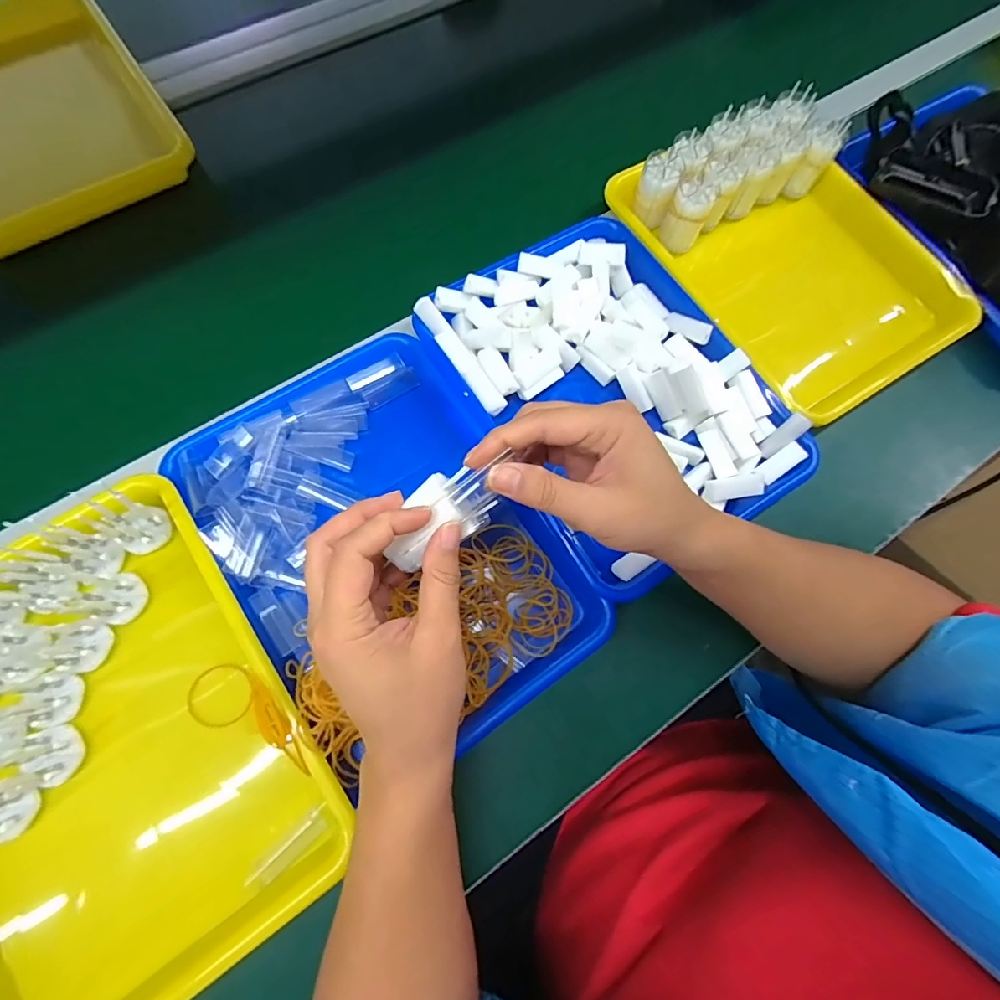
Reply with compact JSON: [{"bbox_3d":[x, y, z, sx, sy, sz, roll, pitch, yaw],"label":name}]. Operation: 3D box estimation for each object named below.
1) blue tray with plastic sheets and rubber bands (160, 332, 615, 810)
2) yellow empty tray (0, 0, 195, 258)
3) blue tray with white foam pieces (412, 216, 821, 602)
[{"bbox_3d":[-0.088,0.034,0.385,0.237,0.039,0.325,-34,77,-12],"label":"blue tray with plastic sheets and rubber bands"},{"bbox_3d":[-0.520,-0.431,0.510,0.250,0.038,0.340,-34,77,-12],"label":"yellow empty tray"},{"bbox_3d":[0.100,-0.109,0.433,0.240,0.043,0.337,-32,77,-11],"label":"blue tray with white foam pieces"}]

